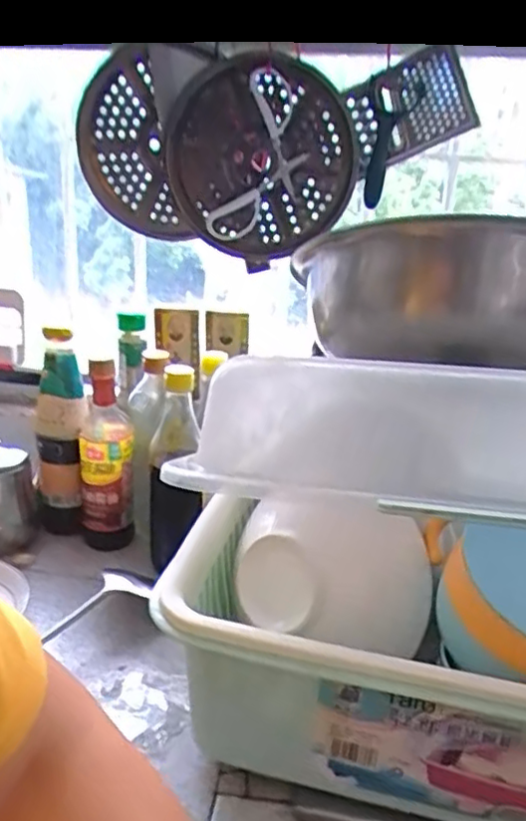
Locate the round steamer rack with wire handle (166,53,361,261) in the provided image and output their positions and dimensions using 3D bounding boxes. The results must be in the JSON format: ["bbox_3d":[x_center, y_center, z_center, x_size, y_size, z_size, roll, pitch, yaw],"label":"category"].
[{"bbox_3d":[-0.002,-0.273,0.722,0.201,0.196,0.030,16,19,-2],"label":"round steamer rack with wire handle"}]

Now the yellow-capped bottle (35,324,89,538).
[{"bbox_3d":[-0.248,0.027,0.805,0.058,0.250,0.071,-2,20,-13],"label":"yellow-capped bottle"}]

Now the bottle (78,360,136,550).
[{"bbox_3d":[-0.188,0.059,0.791,0.064,0.239,0.056,-2,20,-13],"label":"bottle"}]

